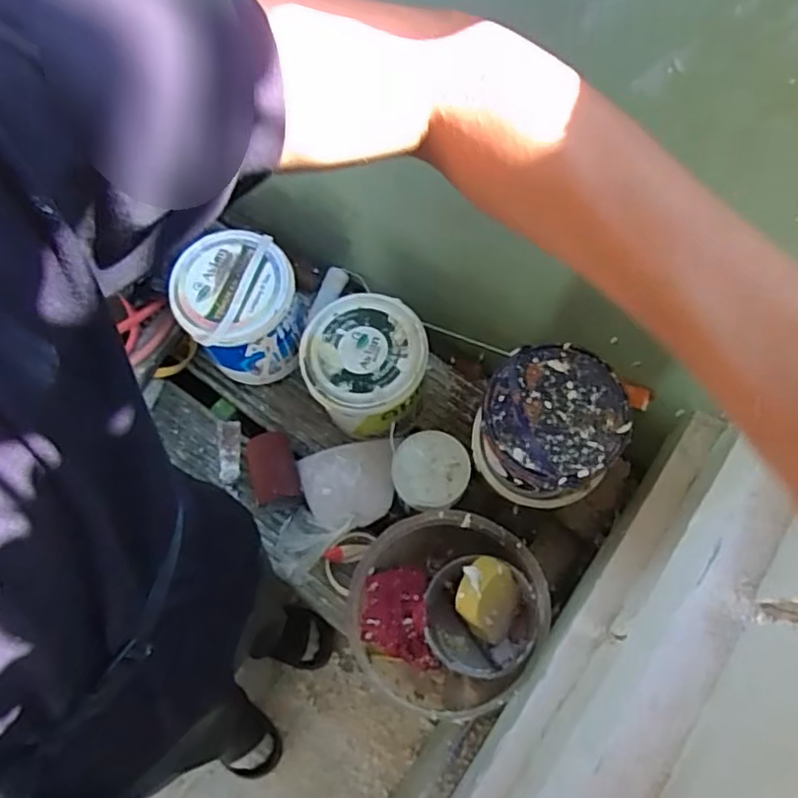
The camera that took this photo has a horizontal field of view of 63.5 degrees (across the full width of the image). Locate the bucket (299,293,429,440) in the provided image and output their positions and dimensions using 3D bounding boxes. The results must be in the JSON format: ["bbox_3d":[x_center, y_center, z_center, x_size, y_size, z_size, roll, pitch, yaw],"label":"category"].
[{"bbox_3d":[-0.050,-0.033,0.976,0.173,0.179,0.169,1,67,-2],"label":"bucket"}]

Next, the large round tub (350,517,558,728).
[{"bbox_3d":[0.061,0.281,0.857,0.222,0.209,0.236,1,67,-2],"label":"large round tub"}]

